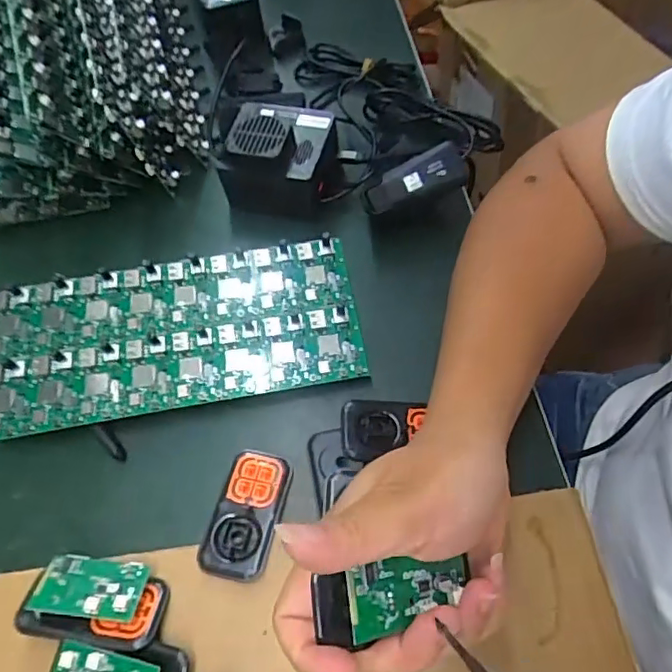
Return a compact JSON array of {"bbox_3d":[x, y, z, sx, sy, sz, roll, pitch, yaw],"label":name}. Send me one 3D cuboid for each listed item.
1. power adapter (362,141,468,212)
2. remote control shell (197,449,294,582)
[{"bbox_3d":[0.055,-0.113,0.414,0.074,0.022,0.026,-23,60,6],"label":"power adapter"},{"bbox_3d":[-0.053,0.105,0.345,0.038,0.009,0.075,12,63,9],"label":"remote control shell"}]

